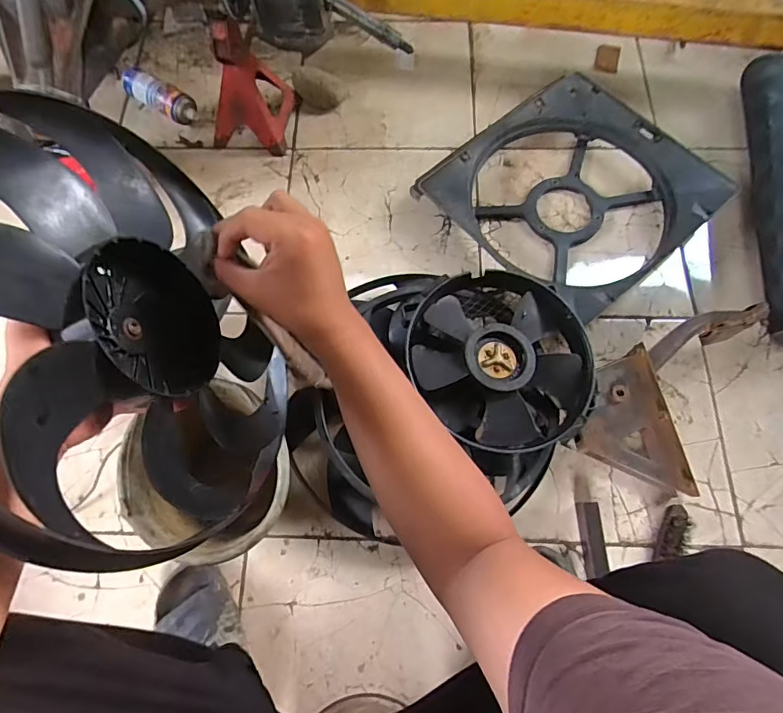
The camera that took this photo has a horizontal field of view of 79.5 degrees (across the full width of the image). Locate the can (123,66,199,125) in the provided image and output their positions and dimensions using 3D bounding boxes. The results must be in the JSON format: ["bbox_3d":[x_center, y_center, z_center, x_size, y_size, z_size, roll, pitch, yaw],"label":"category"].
[{"bbox_3d":[-0.514,-0.576,1.044,0.166,0.063,0.064,31,74,10],"label":"can"}]

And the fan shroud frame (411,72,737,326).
[{"bbox_3d":[0.363,-0.337,0.960,0.449,0.100,0.456,-41,76,-12],"label":"fan shroud frame"}]

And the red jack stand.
[{"bbox_3d":[-0.300,-0.554,0.951,0.156,0.233,0.133,6,72,2],"label":"red jack stand"}]

